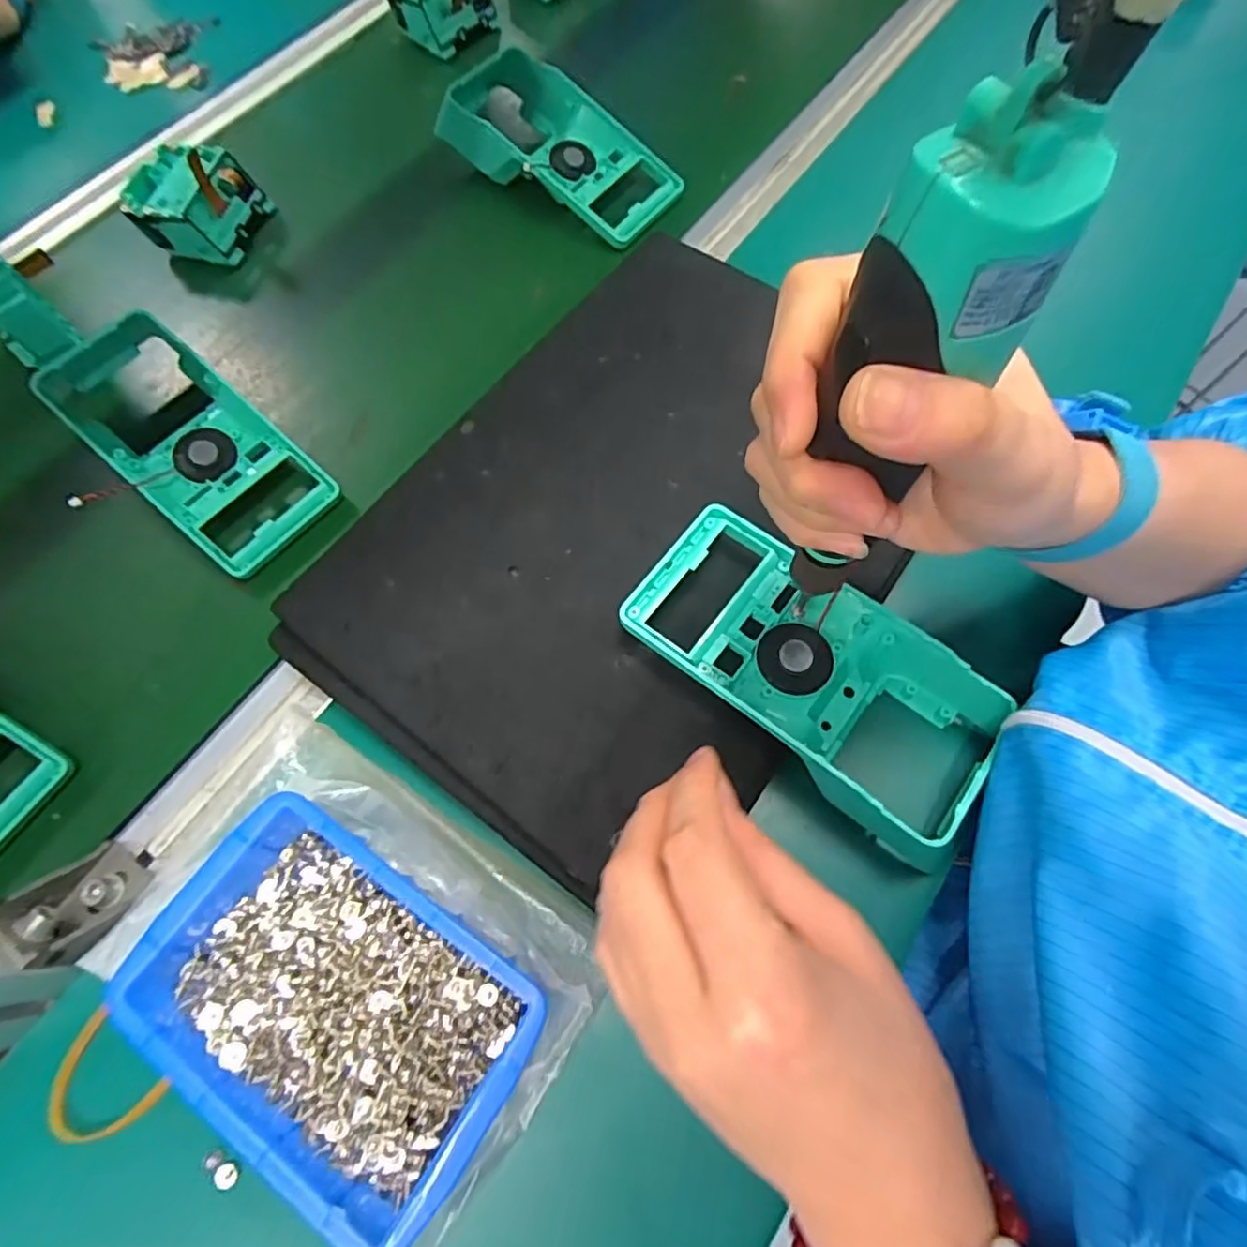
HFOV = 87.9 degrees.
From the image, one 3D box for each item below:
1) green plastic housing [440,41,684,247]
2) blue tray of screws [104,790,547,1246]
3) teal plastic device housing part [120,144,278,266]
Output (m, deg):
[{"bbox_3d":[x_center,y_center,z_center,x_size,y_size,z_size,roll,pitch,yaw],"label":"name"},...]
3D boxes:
[{"bbox_3d":[-0.051,-0.358,0.486,0.187,0.053,0.091,36,72,16],"label":"green plastic housing"},{"bbox_3d":[-0.111,0.147,0.256,0.146,0.040,0.099,30,71,14],"label":"blue tray of screws"},{"bbox_3d":[-0.321,-0.313,0.486,0.082,0.046,0.078,10,67,7],"label":"teal plastic device housing part"}]

